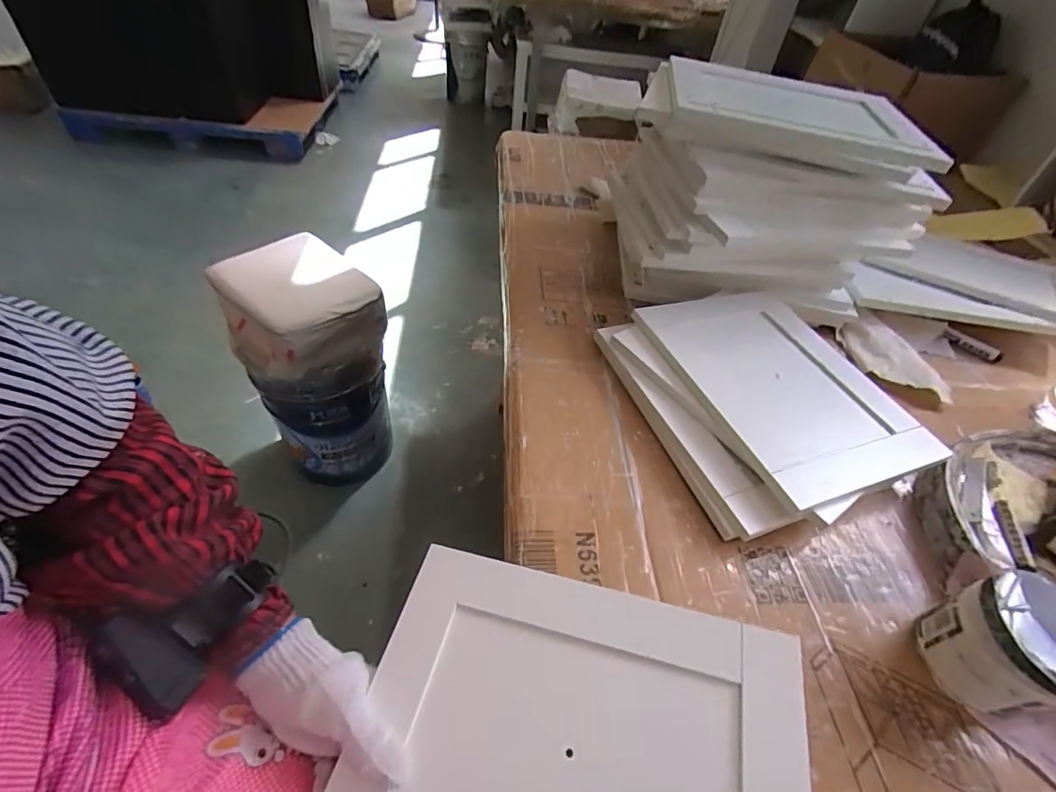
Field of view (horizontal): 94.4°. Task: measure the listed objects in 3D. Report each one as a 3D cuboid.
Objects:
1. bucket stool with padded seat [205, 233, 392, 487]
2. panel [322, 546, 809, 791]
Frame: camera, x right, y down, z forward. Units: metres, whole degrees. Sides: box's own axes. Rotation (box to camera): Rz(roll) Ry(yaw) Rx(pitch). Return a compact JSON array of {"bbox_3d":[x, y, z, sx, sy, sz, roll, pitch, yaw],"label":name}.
[{"bbox_3d":[-0.454,-0.015,1.114,0.236,0.591,0.241,32,51,20],"label":"bucket stool with padded seat"},{"bbox_3d":[0.026,0.231,0.318,0.282,0.009,0.212,9,49,13],"label":"panel"}]

